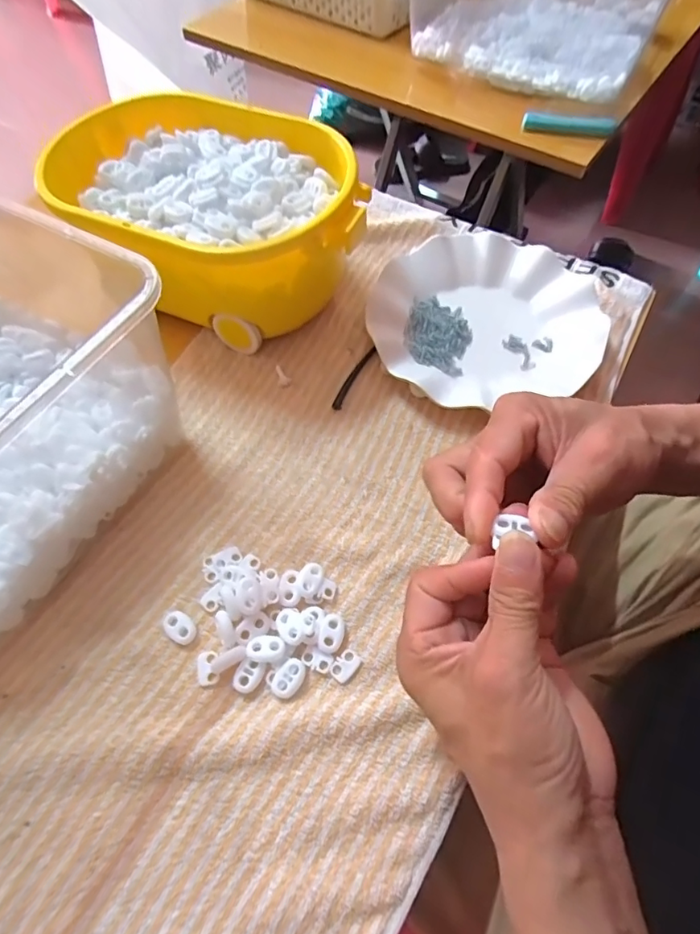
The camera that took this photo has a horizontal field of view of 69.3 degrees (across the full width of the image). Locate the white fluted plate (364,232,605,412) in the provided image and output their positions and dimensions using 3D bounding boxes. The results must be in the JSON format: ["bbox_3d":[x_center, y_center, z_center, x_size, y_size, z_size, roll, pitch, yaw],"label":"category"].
[{"bbox_3d":[0.109,-0.127,0.413,0.178,0.024,0.160,1,62,3],"label":"white fluted plate"}]

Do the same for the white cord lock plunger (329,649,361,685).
[{"bbox_3d":[-0.003,0.116,0.296,0.013,0.004,0.018,35,69,19],"label":"white cord lock plunger"}]

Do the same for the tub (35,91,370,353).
[{"bbox_3d":[-0.106,-0.193,0.408,0.242,0.104,0.163,20,65,13],"label":"tub"}]

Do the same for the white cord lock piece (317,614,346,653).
[{"bbox_3d":[-0.011,0.100,0.304,0.014,0.005,0.022,14,63,10],"label":"white cord lock piece"}]

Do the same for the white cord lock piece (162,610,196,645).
[{"bbox_3d":[-0.103,0.097,0.308,0.022,0.006,0.014,36,69,19],"label":"white cord lock piece"}]

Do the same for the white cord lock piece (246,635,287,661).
[{"bbox_3d":[-0.049,0.106,0.296,0.022,0.006,0.014,-1,62,2],"label":"white cord lock piece"}]

